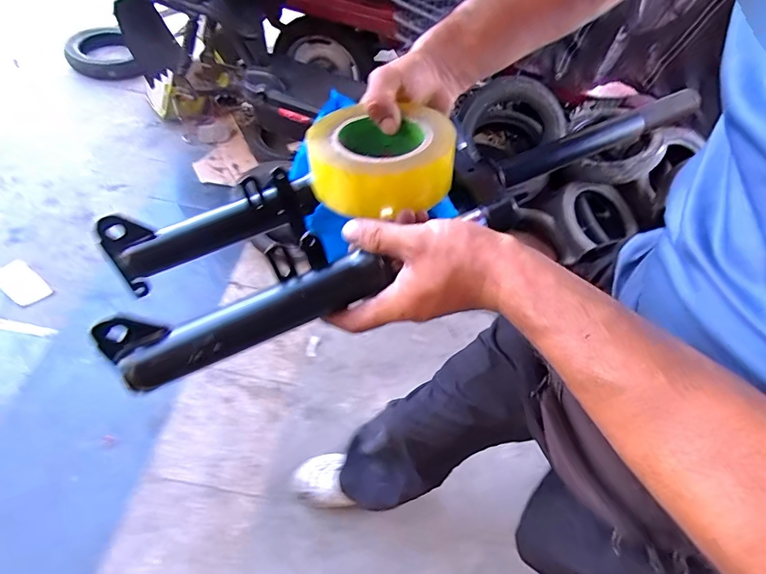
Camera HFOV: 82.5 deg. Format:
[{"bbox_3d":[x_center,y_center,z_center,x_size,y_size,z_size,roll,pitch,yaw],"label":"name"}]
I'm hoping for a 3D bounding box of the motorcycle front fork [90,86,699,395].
[{"bbox_3d":[0.048,-0.093,0.413,0.580,0.069,0.159,-23,63,-15],"label":"motorcycle front fork"}]

